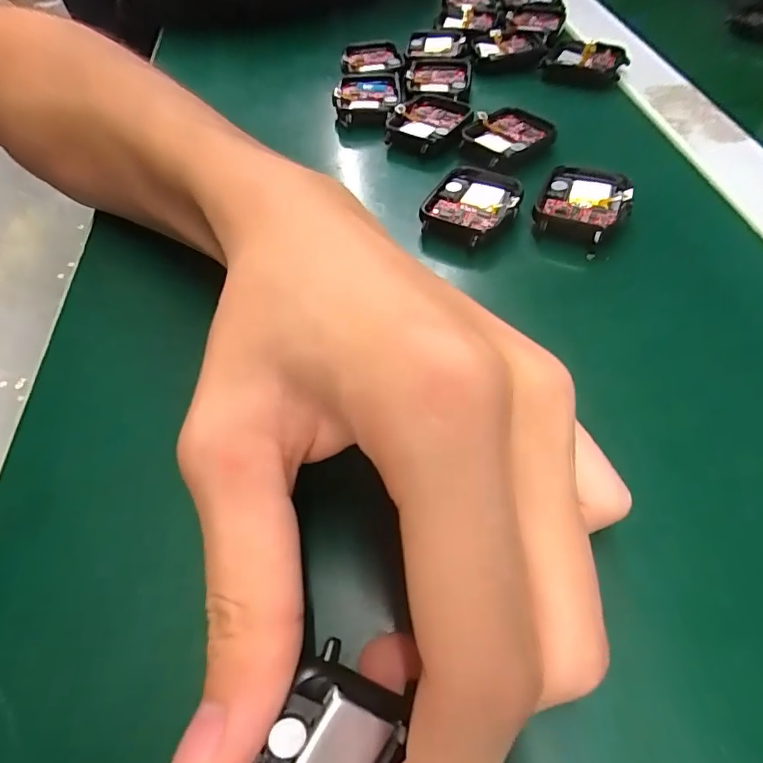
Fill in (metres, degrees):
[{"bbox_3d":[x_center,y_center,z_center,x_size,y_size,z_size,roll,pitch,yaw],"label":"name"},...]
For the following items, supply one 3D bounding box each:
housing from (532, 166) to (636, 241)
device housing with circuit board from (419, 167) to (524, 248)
[{"bbox_3d":[0.088,-0.077,0.217,0.037,0.009,0.047,21,57,16],"label":"housing"},{"bbox_3d":[0.040,-0.079,0.220,0.039,0.009,0.044,26,58,19],"label":"device housing with circuit board"}]

